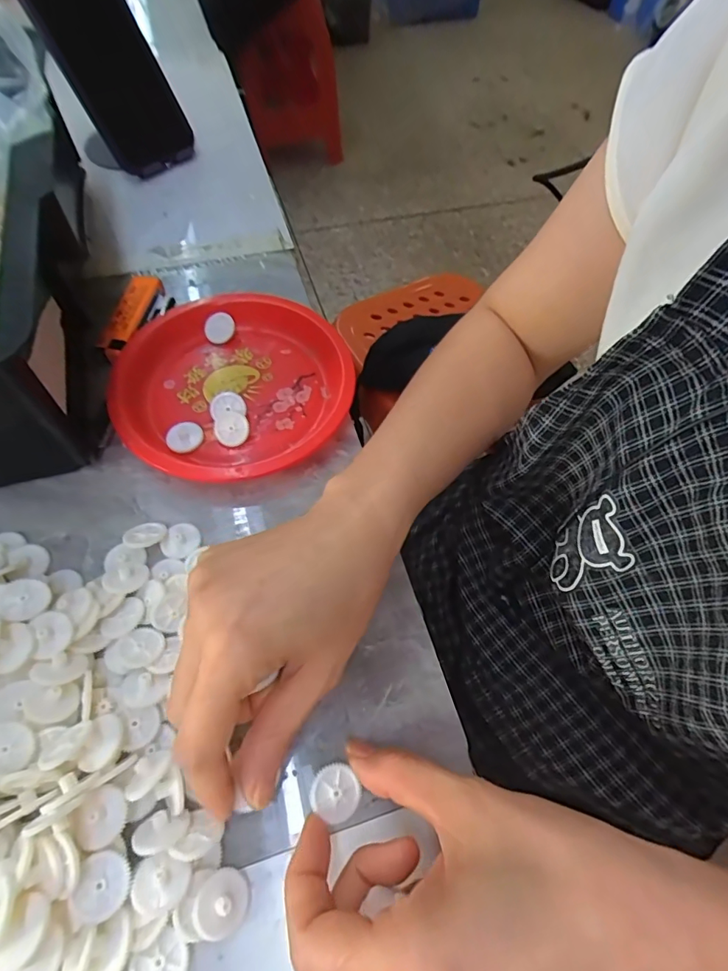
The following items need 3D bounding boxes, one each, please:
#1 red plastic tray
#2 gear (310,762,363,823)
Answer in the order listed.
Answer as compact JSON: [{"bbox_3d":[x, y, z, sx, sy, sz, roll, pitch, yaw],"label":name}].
[{"bbox_3d":[-0.086,-0.066,0.317,0.147,0.021,0.148,-35,67,-20],"label":"red plastic tray"},{"bbox_3d":[-0.012,0.130,0.202,0.021,0.004,0.020,1,60,-2],"label":"gear"}]

